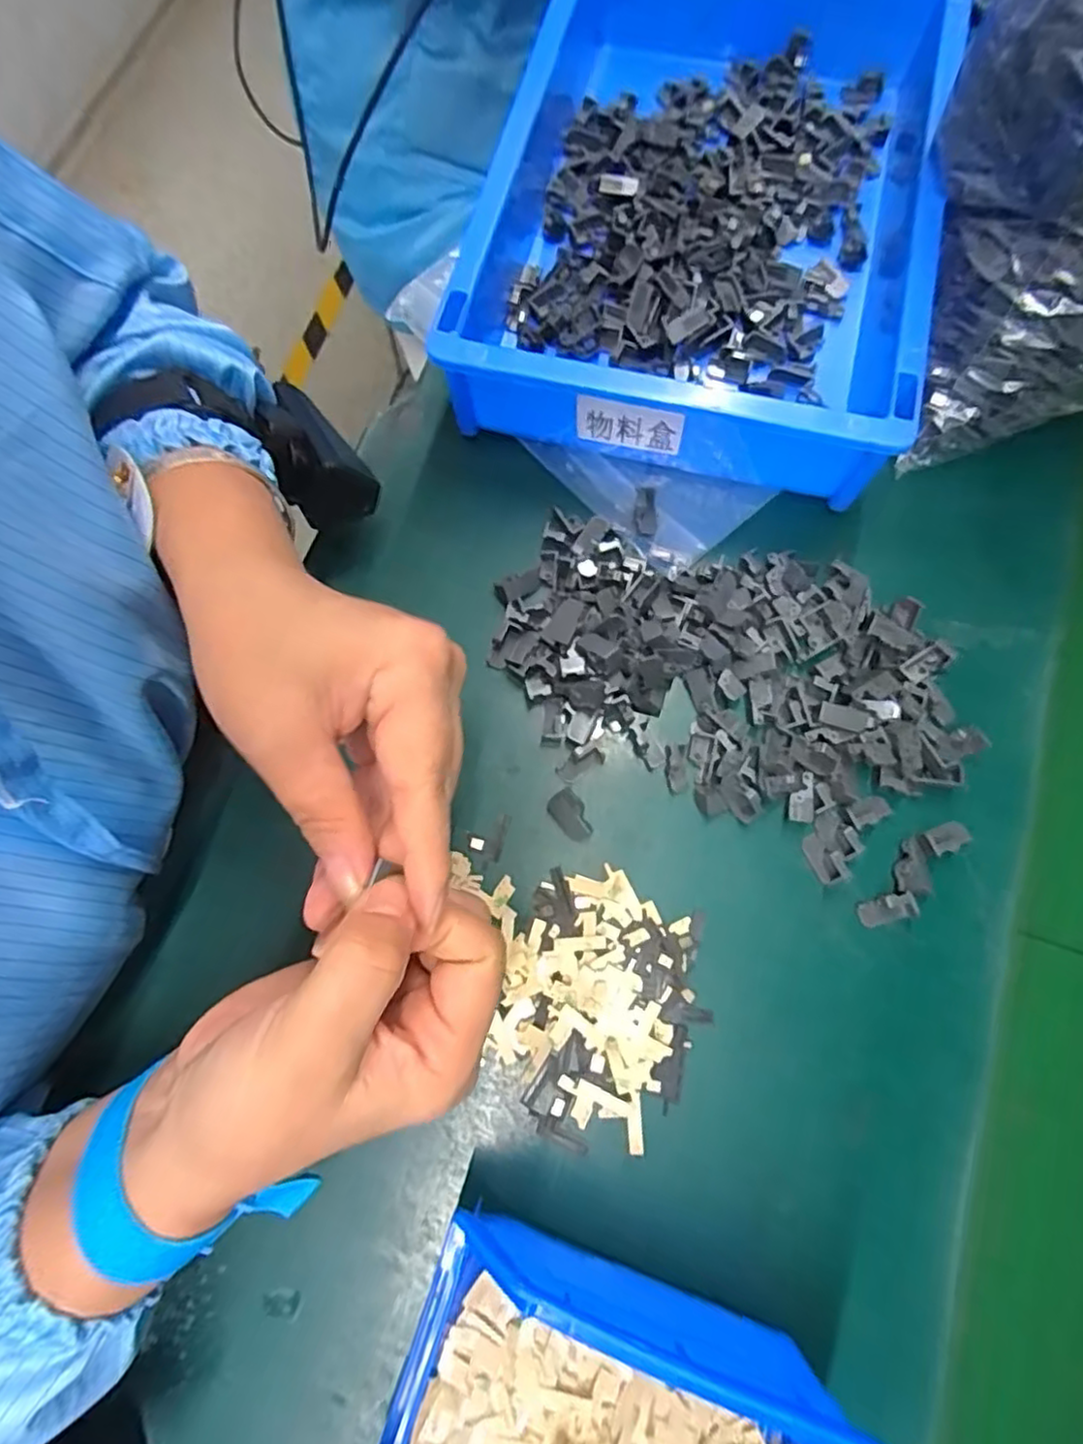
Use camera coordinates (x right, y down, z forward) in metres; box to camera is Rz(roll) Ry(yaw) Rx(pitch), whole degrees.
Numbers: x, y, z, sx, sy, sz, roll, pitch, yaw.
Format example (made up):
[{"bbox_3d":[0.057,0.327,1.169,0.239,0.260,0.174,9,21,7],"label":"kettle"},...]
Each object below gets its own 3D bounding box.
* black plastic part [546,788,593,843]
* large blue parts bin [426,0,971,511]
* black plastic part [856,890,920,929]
[{"bbox_3d":[0.014,0.042,0.298,0.015,0.004,0.024,-38,79,-10],"label":"black plastic part"},{"bbox_3d":[0.089,-0.271,0.341,0.210,0.069,0.306,14,76,3],"label":"large blue parts bin"},{"bbox_3d":[0.147,0.080,0.284,0.022,0.008,0.012,-19,76,-5],"label":"black plastic part"}]

